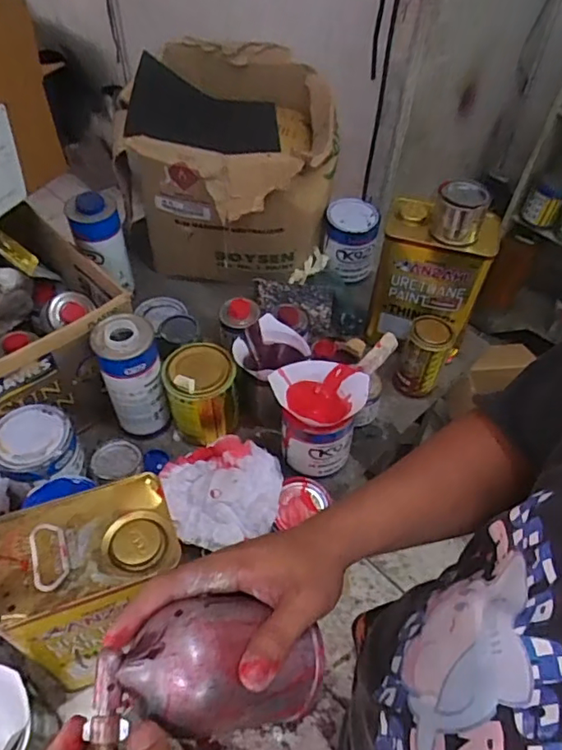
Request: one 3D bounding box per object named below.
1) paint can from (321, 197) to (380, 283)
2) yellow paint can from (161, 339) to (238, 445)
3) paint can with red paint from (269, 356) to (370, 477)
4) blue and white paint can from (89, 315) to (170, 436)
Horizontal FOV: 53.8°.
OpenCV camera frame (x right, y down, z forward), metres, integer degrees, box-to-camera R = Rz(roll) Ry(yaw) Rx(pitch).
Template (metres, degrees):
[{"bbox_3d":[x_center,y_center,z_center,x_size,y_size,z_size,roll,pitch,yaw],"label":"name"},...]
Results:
[{"bbox_3d":[0.134,-0.268,1.092,0.103,0.130,0.103,1,50,-2],"label":"paint can"},{"bbox_3d":[-0.121,0.025,0.847,0.100,0.127,0.095,1,50,-2],"label":"yellow paint can"},{"bbox_3d":[0.049,0.060,0.804,0.126,0.144,0.113,20,52,13],"label":"paint can with red paint"},{"bbox_3d":[-0.215,0.004,0.815,0.081,0.193,0.080,1,50,-2],"label":"blue and white paint can"}]

